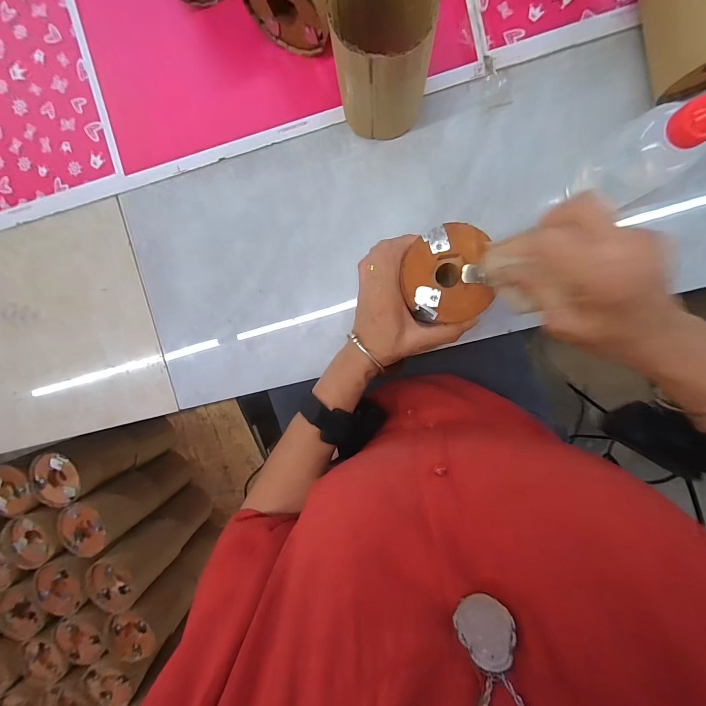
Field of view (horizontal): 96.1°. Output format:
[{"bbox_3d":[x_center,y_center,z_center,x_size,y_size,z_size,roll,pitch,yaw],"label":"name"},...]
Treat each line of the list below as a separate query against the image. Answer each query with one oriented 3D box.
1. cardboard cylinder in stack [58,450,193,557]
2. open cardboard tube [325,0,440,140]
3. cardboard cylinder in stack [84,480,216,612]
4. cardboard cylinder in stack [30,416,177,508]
[{"bbox_3d":[-0.397,0.258,0.588,0.080,0.217,0.084,0,95,5],"label":"cardboard cylinder in stack"},{"bbox_3d":[0.027,-0.269,0.289,0.079,0.110,0.086,0,95,5],"label":"open cardboard tube"},{"bbox_3d":[-0.355,0.342,0.583,0.089,0.200,0.086,-44,90,7],"label":"cardboard cylinder in stack"},{"bbox_3d":[-0.427,0.174,0.573,0.099,0.206,0.087,-17,93,6],"label":"cardboard cylinder in stack"}]

